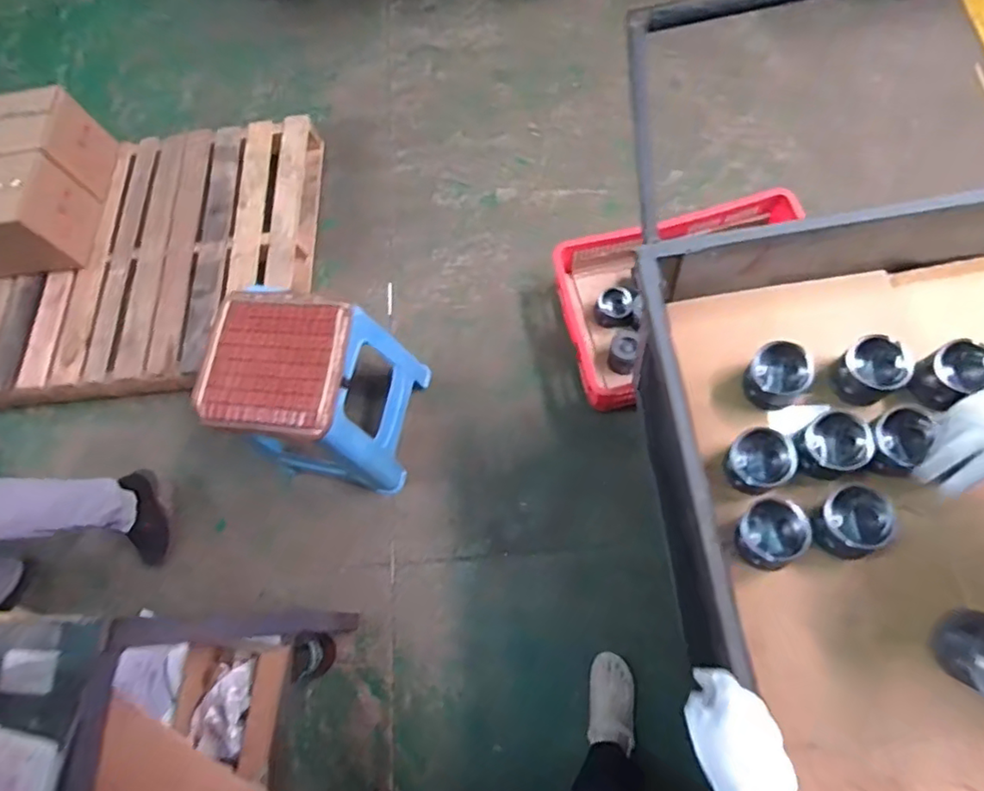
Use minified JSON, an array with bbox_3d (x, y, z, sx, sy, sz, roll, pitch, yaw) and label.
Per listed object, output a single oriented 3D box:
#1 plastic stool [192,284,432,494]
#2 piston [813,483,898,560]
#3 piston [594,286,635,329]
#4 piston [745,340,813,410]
[{"bbox_3d":[-0.389,-0.005,1.320,0.323,0.431,0.318,9,72,11],"label":"plastic stool"},{"bbox_3d":[0.495,0.171,0.791,0.090,0.055,0.085,-3,70,8],"label":"piston"},{"bbox_3d":[0.326,-0.234,1.541,0.095,0.060,0.092,-3,70,8],"label":"piston"},{"bbox_3d":[0.438,-0.028,0.890,0.087,0.068,0.093,-3,70,8],"label":"piston"}]

